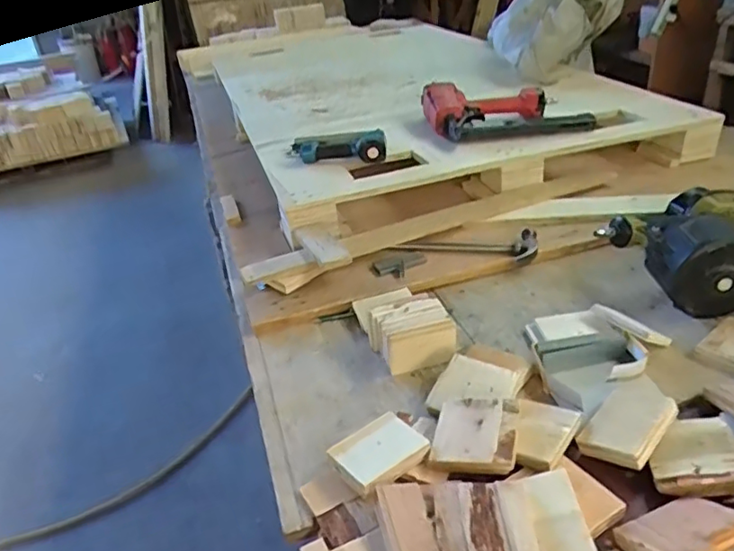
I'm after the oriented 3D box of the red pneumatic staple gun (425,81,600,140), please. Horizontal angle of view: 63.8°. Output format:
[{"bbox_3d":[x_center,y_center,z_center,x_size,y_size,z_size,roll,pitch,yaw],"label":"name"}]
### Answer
[{"bbox_3d":[0.291,-0.356,1.248,0.340,0.079,0.183,-1,29,8],"label":"red pneumatic staple gun"}]

